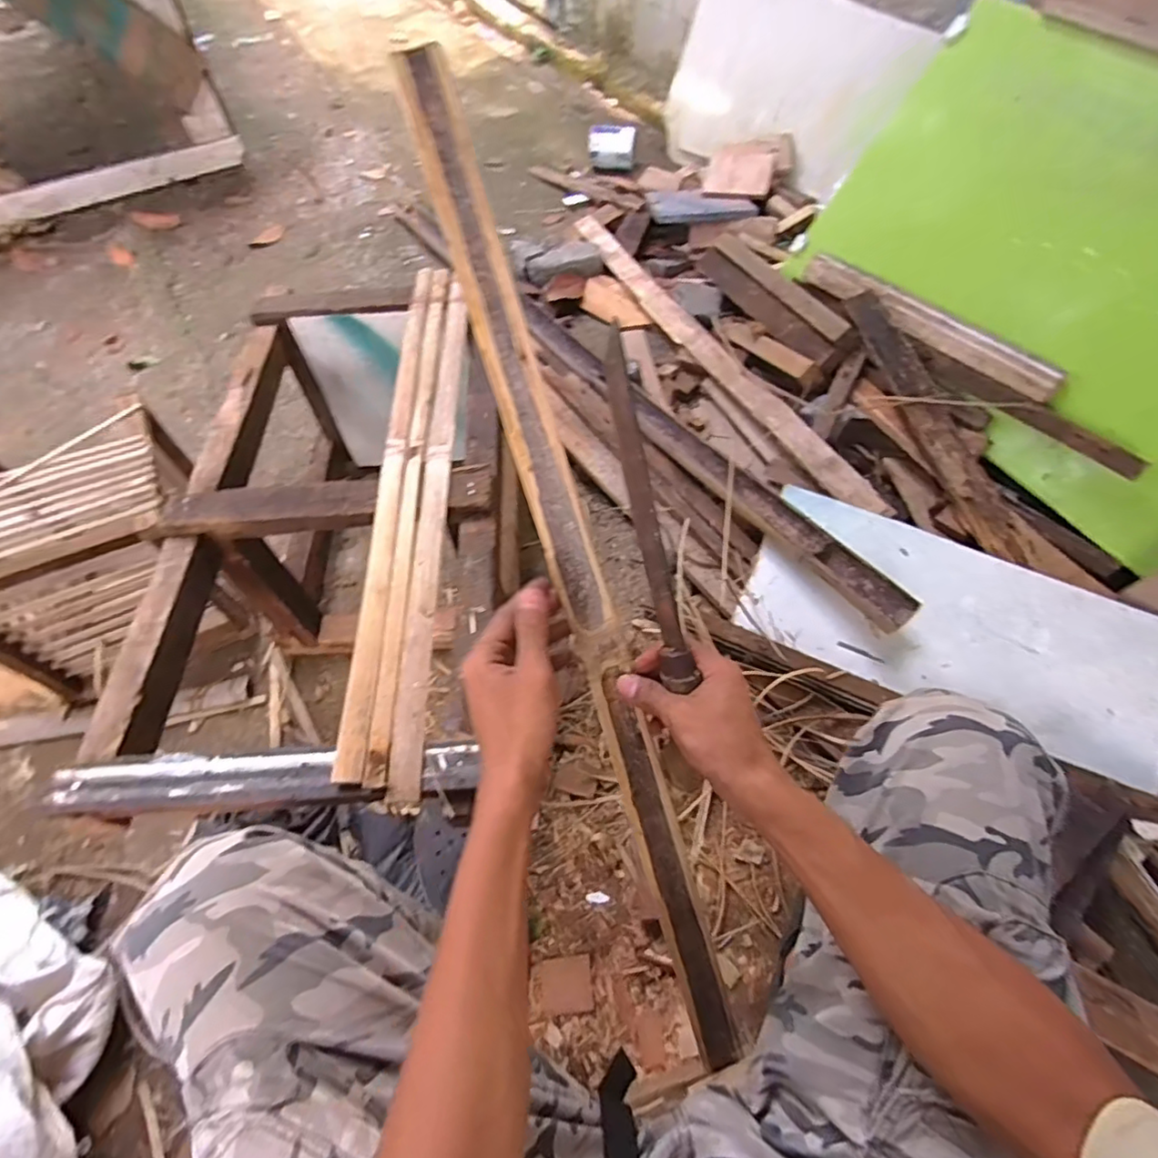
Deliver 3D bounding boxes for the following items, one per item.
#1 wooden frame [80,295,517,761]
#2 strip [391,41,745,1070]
[{"bbox_3d":[-0.317,-0.072,0.929,0.409,0.354,0.723,-6,59,-2],"label":"wooden frame"},{"bbox_3d":[0.014,0.047,0.466,0.038,0.012,0.802,-19,102,-10],"label":"strip"}]

